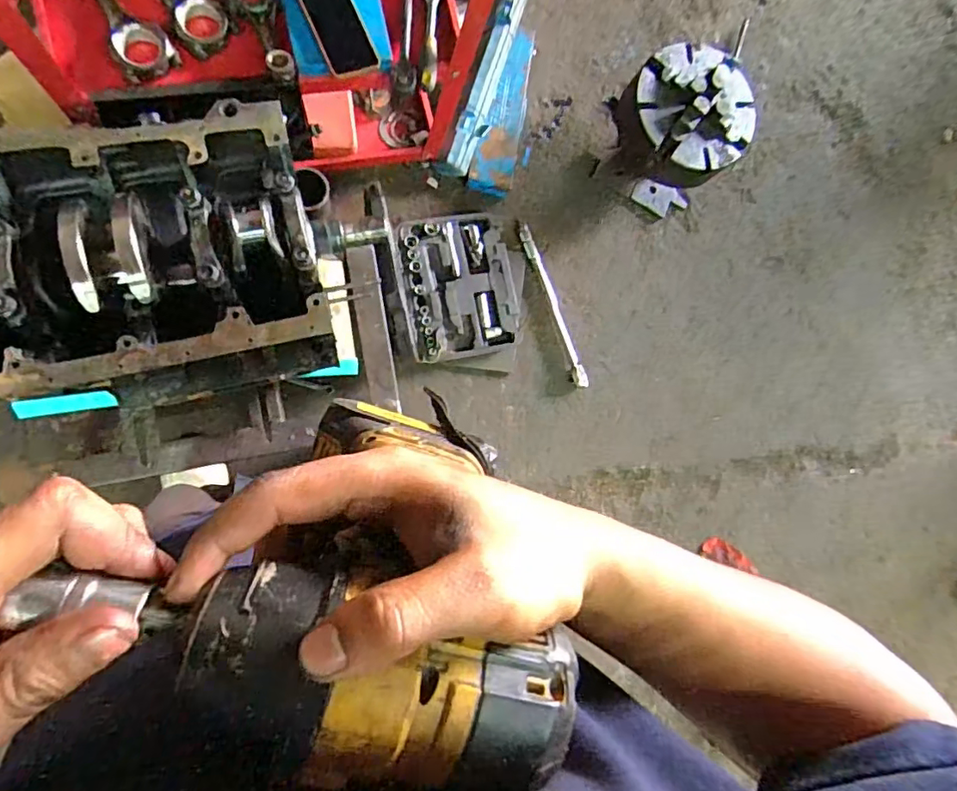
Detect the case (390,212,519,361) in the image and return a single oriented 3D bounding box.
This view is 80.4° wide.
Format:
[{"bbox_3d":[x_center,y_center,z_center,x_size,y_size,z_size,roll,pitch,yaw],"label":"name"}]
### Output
[{"bbox_3d":[-0.033,-0.253,1.308,0.282,0.043,0.328,-11,88,-13],"label":"case"}]

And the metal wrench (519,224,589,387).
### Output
[{"bbox_3d":[0.188,-0.221,1.400,0.042,0.033,0.419,-21,91,-14],"label":"metal wrench"}]

